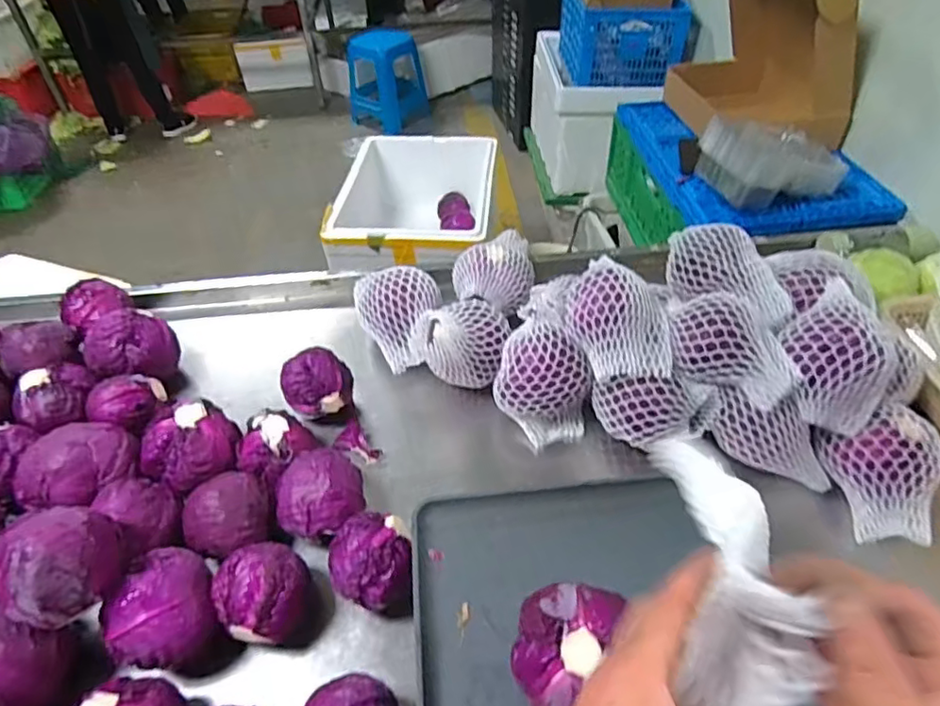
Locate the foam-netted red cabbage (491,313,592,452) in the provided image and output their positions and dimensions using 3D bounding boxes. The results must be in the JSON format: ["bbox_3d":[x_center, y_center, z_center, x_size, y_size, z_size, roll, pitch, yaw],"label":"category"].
[{"bbox_3d":[0.103,0.037,0.850,0.129,0.132,0.136,5,46,8],"label":"foam-netted red cabbage"}]

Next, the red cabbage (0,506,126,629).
[{"bbox_3d":[-0.401,0.207,0.588,0.093,0.091,0.101,-2,45,2],"label":"red cabbage"}]

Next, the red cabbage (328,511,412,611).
[{"bbox_3d":[-0.107,0.233,0.667,0.086,0.085,0.086,-2,45,2],"label":"red cabbage"}]

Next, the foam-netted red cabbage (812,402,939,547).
[{"bbox_3d":[0.506,0.147,0.729,0.109,0.096,0.145,-4,45,-1],"label":"foam-netted red cabbage"}]

